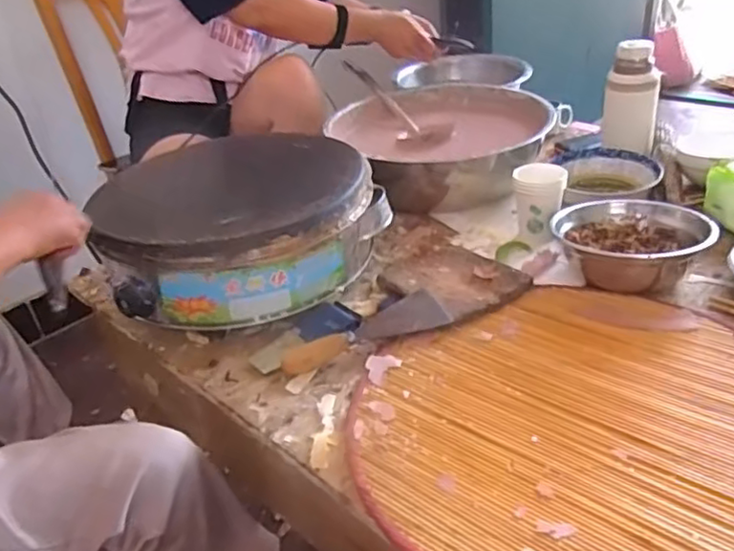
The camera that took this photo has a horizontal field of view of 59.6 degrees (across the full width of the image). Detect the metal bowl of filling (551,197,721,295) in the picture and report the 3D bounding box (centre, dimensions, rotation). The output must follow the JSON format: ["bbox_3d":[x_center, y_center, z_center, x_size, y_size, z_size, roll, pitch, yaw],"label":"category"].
[{"bbox_3d":[0.330,-0.041,0.803,0.167,0.062,0.135,-6,32,3],"label":"metal bowl of filling"}]

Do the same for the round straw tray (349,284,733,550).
[{"bbox_3d":[0.208,0.138,0.596,0.404,0.013,0.388,-5,32,3],"label":"round straw tray"}]

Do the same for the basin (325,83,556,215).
[{"bbox_3d":[0.124,-0.224,1.106,0.345,0.110,0.362,-5,32,3],"label":"basin"}]

